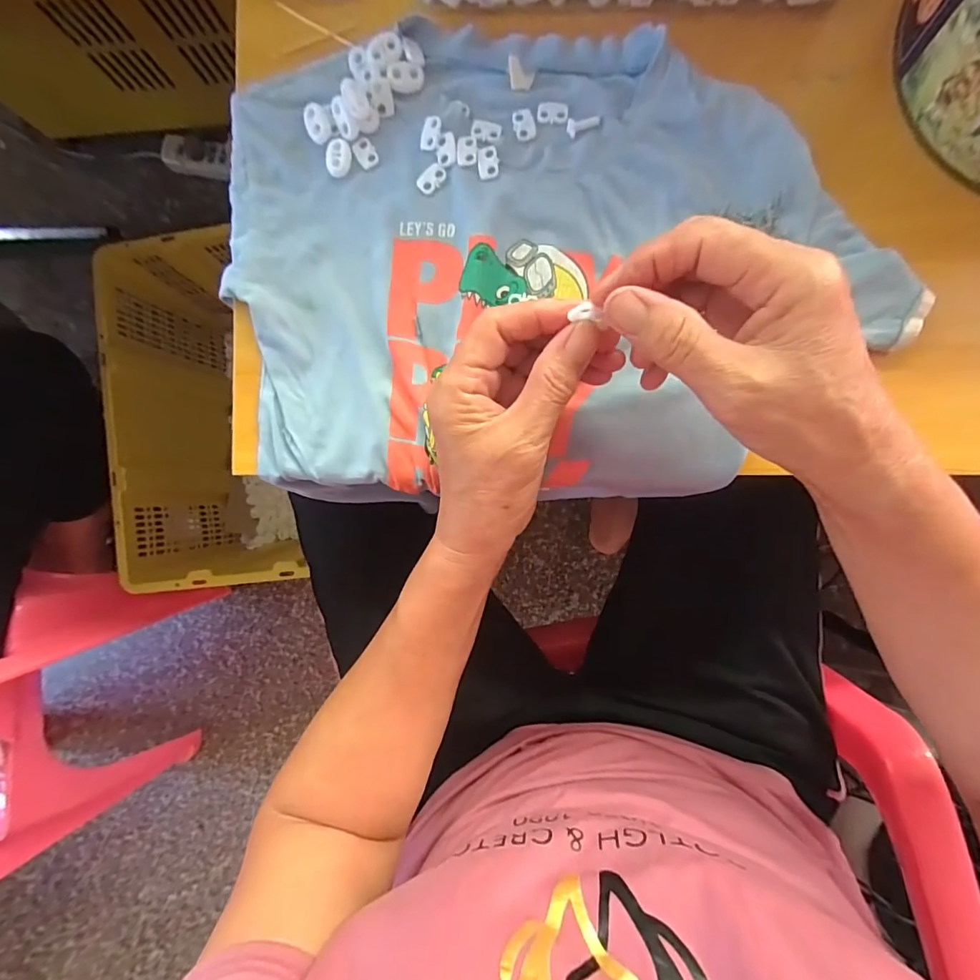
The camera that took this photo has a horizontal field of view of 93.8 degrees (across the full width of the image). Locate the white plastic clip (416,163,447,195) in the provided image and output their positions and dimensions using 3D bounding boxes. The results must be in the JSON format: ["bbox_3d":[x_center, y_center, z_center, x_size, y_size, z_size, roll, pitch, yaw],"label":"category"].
[{"bbox_3d":[-0.037,-0.194,0.284,0.019,0.004,0.013,-40,86,3],"label":"white plastic clip"}]

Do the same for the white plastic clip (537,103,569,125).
[{"bbox_3d":[0.038,-0.229,0.278,0.019,0.004,0.013,9,90,5],"label":"white plastic clip"}]

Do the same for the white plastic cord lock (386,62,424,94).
[{"bbox_3d":[-0.052,-0.254,0.282,0.021,0.007,0.014,-3,89,5],"label":"white plastic cord lock"}]

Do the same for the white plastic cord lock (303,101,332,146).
[{"bbox_3d":[-0.108,-0.230,0.287,0.016,0.005,0.024,-22,87,4],"label":"white plastic cord lock"}]

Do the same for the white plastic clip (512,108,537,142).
[{"bbox_3d":[0.021,-0.223,0.280,0.012,0.004,0.021,-17,88,4],"label":"white plastic clip"}]

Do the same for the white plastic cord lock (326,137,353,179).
[{"bbox_3d":[-0.095,-0.210,0.289,0.015,0.005,0.022,6,90,5],"label":"white plastic cord lock"}]

